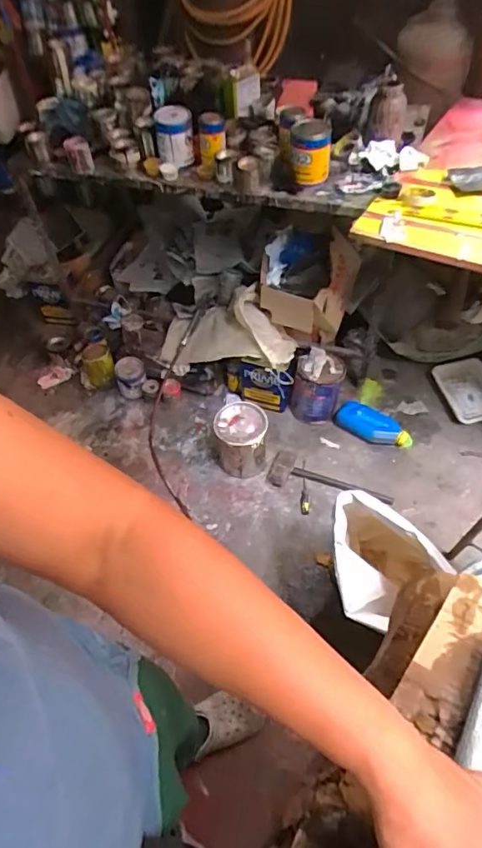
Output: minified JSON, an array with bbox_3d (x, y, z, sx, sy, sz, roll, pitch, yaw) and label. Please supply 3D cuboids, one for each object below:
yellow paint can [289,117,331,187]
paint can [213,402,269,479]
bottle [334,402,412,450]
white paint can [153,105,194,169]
[{"bbox_3d":[0.184,-0.721,1.342,0.099,0.133,0.114,0,54,6],"label":"yellow paint can"},{"bbox_3d":[0.005,0.065,1.666,0.164,0.219,0.181,-5,53,2],"label":"paint can"},{"bbox_3d":[0.478,0.000,1.786,0.266,0.068,0.125,24,59,21],"label":"bottle"},{"bbox_3d":[-0.189,-0.818,1.428,0.104,0.136,0.111,-3,53,4],"label":"white paint can"}]

